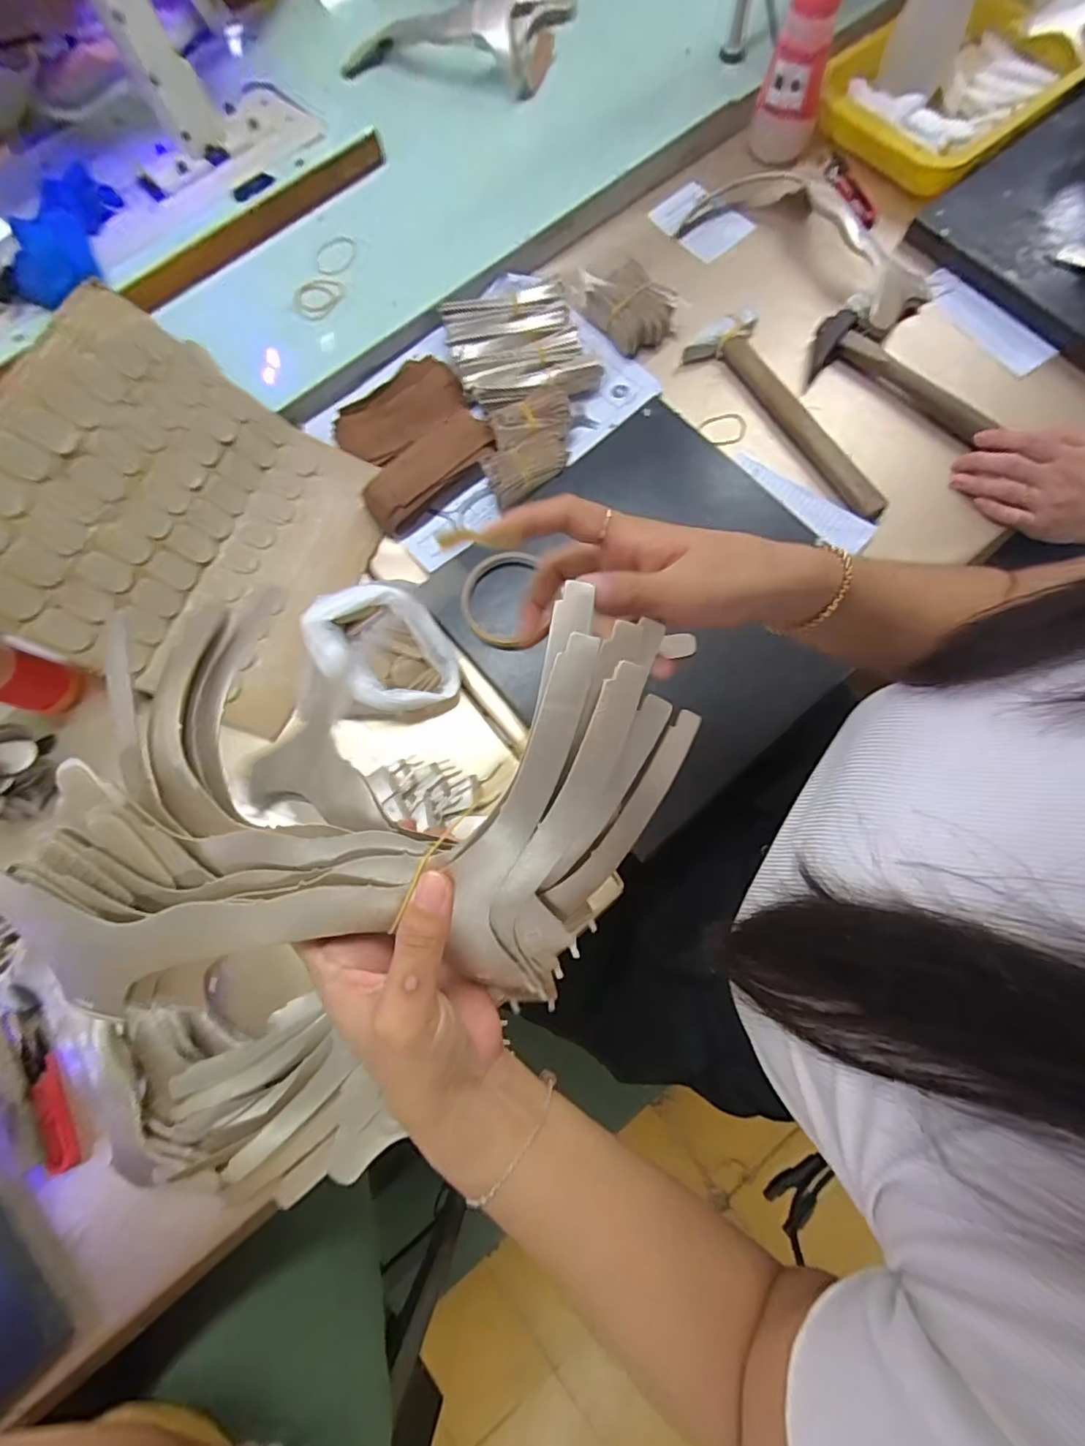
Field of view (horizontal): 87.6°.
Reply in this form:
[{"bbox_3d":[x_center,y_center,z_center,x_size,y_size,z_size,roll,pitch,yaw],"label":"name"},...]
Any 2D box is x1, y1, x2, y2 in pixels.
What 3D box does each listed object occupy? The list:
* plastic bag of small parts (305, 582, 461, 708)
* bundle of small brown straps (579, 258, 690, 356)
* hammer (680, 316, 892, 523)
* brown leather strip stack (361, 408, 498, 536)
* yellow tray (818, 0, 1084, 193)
[{"bbox_3d":[-0.135,-0.065,0.484,0.100,0.048,0.127,-37,77,-6],"label":"plastic bag of small parts"},{"bbox_3d":[0.089,-0.424,0.566,0.069,0.029,0.091,-32,77,-5],"label":"bundle of small brown straps"},{"bbox_3d":[0.242,-0.294,0.536,0.069,0.021,0.240,-37,77,-6],"label":"hammer"},{"bbox_3d":[-0.107,-0.239,0.531,0.135,0.036,0.061,-42,78,-7],"label":"brown leather strip stack"},{"bbox_3d":[0.428,-0.694,0.599,0.246,0.040,0.201,-38,77,-6],"label":"yellow tray"}]

